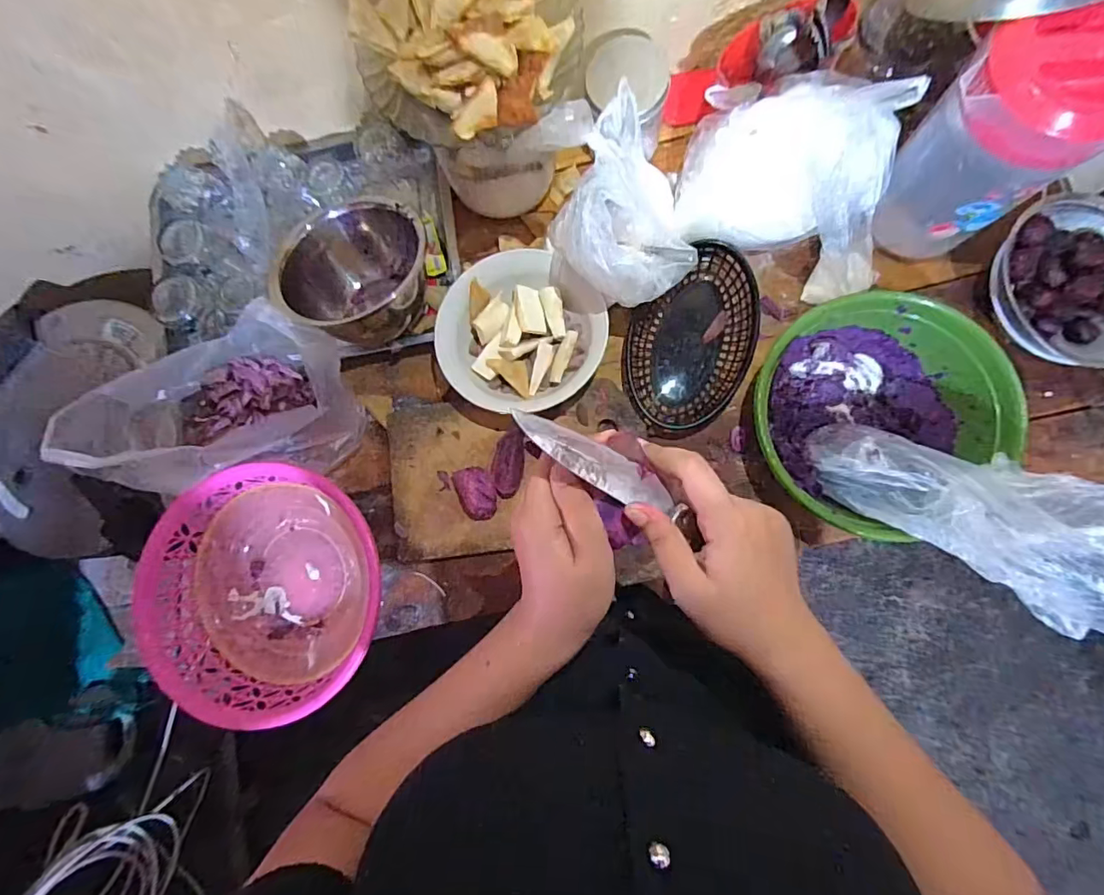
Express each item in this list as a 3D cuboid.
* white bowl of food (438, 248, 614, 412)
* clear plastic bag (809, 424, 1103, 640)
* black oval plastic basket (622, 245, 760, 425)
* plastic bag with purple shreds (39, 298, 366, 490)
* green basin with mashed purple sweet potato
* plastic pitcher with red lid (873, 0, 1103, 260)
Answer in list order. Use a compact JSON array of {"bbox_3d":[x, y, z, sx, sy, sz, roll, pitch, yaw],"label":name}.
[{"bbox_3d":[-0.033,-0.131,0.593,0.181,0.060,0.176,-1,83,5],"label":"white bowl of food"},{"bbox_3d":[0.369,0.050,0.462,0.267,0.056,0.112,31,86,38],"label":"clear plastic bag"},{"bbox_3d":[0.157,-0.129,0.595,0.136,0.037,0.208,9,84,6],"label":"black oval plastic basket"},{"bbox_3d":[-0.344,-0.047,0.559,0.252,0.151,0.147,-9,82,4],"label":"plastic bag with purple shreds"},{"bbox_3d":[0.316,-0.040,0.531,0.225,0.076,0.209,-1,83,5],"label":"green basin with mashed purple sweet potato"},{"bbox_3d":[0.394,-0.266,0.470,0.101,0.213,0.110,-1,83,5],"label":"plastic pitcher with red lid"}]

